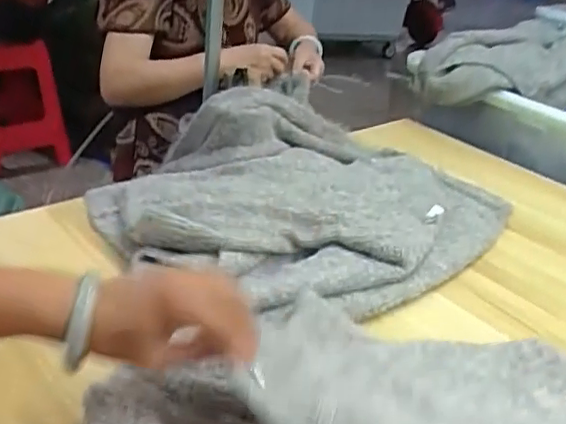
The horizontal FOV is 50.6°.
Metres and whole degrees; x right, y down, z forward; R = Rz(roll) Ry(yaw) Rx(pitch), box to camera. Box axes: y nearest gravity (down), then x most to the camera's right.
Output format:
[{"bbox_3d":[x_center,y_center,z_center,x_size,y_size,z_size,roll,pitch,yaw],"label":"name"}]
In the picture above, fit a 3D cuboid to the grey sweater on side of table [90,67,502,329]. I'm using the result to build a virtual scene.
[{"bbox_3d":[0.025,-0.042,0.763,0.506,0.134,0.391,-21,38,-40],"label":"grey sweater on side of table"}]

